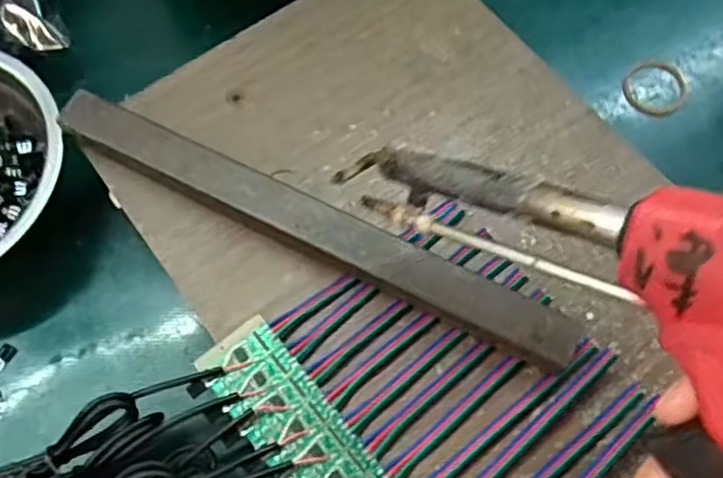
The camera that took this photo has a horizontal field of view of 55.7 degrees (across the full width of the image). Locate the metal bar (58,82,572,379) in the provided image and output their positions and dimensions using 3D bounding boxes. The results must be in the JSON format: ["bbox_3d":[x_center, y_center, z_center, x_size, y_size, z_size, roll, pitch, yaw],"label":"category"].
[{"bbox_3d":[-0.023,-0.005,0.286,0.231,0.019,0.022,26,70,10],"label":"metal bar"}]

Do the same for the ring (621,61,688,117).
[{"bbox_3d":[0.156,-0.080,0.362,0.034,0.004,0.031,0,69,-1],"label":"ring"}]

